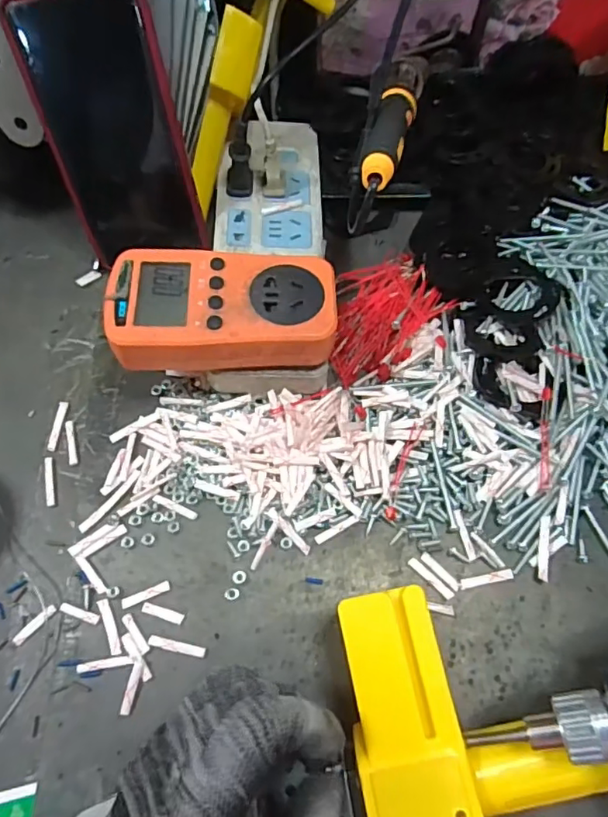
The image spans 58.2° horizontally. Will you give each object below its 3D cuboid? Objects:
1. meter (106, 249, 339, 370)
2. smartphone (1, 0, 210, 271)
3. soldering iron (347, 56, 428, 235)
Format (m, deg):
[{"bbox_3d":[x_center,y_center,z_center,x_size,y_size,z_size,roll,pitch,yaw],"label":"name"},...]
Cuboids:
[{"bbox_3d":[-0.046,-0.059,0.319,0.125,0.029,0.067,-3,65,-2],"label":"meter"},{"bbox_3d":[-0.117,-0.169,0.337,0.080,0.150,0.009,-5,39,5],"label":"smartphone"},{"bbox_3d":[0.050,-0.165,0.320,0.023,0.019,0.200,14,53,7],"label":"soldering iron"}]

